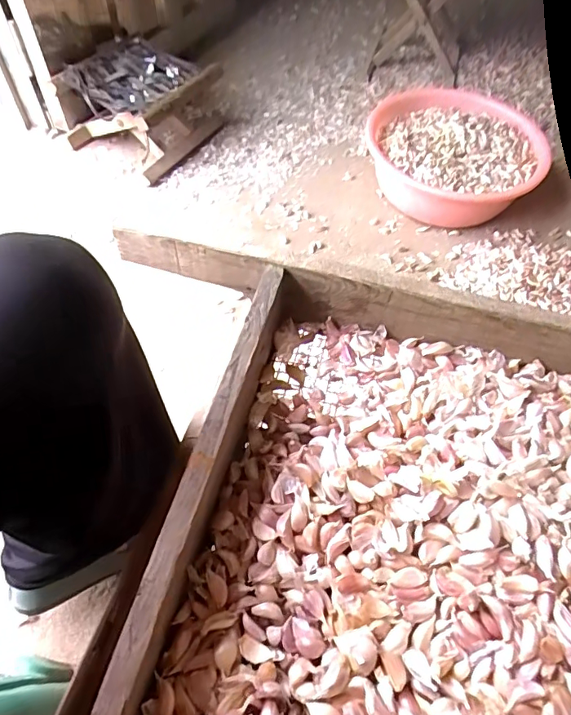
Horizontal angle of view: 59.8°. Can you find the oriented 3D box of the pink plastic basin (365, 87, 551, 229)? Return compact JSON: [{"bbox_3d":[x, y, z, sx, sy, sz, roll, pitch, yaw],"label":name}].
[{"bbox_3d":[0.365,-0.431,1.083,0.348,0.120,0.337,1,57,-1],"label":"pink plastic basin"}]

